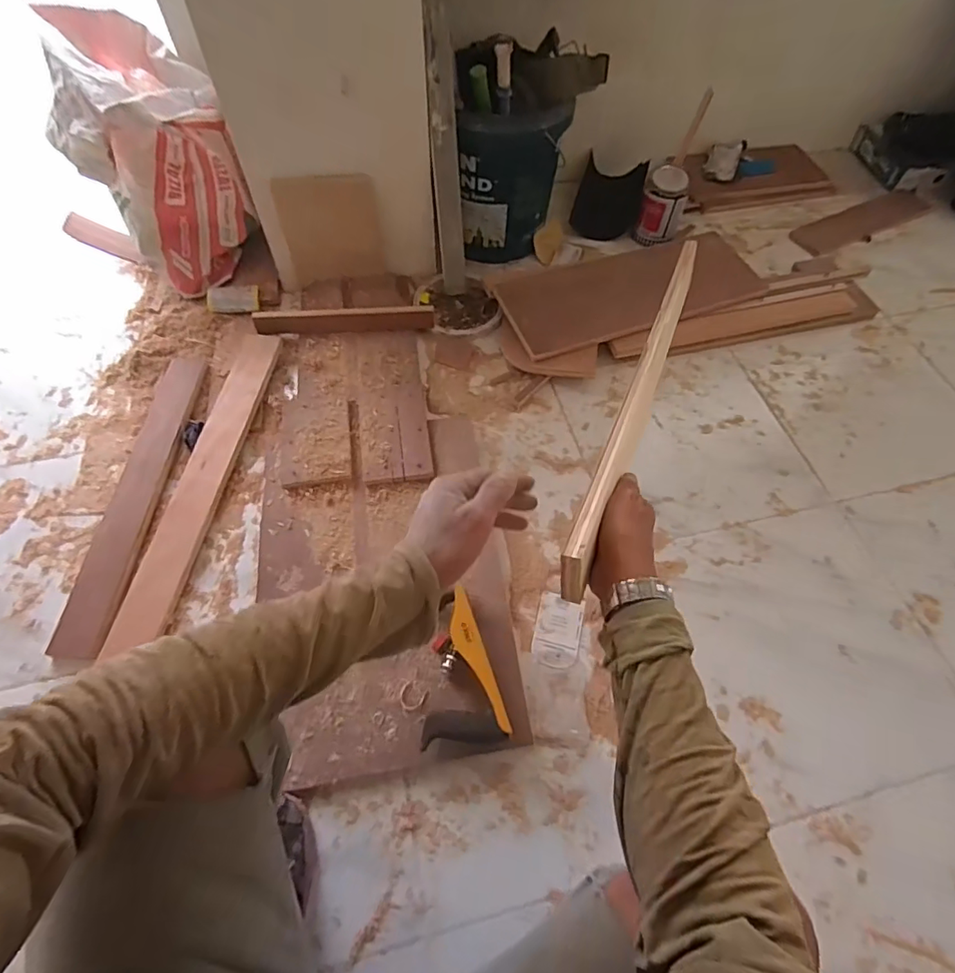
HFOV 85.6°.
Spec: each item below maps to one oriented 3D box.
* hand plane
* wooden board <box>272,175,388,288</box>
[{"bbox_3d":[-0.027,0.250,0.717,0.111,0.071,0.200,-7,60,-3],"label":"hand plane"},{"bbox_3d":[-0.305,-0.536,1.084,0.193,0.216,0.016,-7,53,-6],"label":"wooden board"}]

